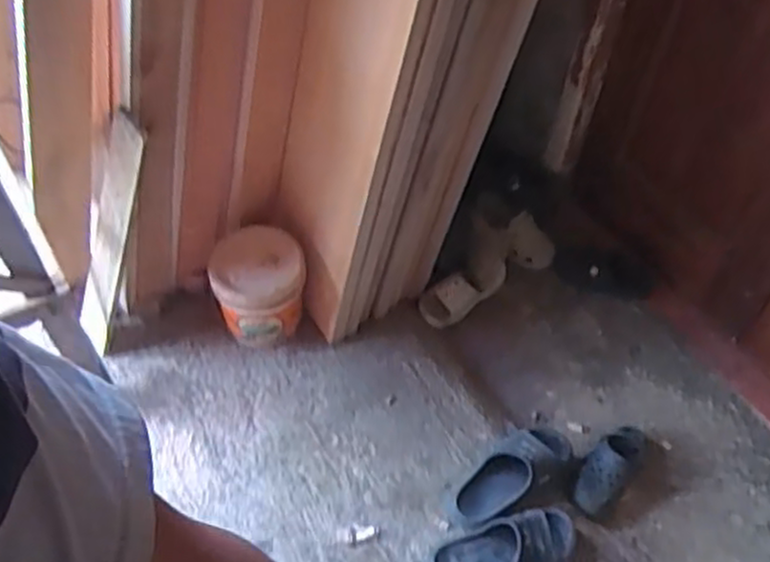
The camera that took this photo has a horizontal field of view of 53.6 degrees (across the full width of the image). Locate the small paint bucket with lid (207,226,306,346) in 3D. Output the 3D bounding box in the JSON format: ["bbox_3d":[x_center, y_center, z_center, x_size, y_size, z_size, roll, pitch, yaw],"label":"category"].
[{"bbox_3d":[-0.270,0.019,1.656,0.192,0.207,0.180,1,52,-1],"label":"small paint bucket with lid"}]

